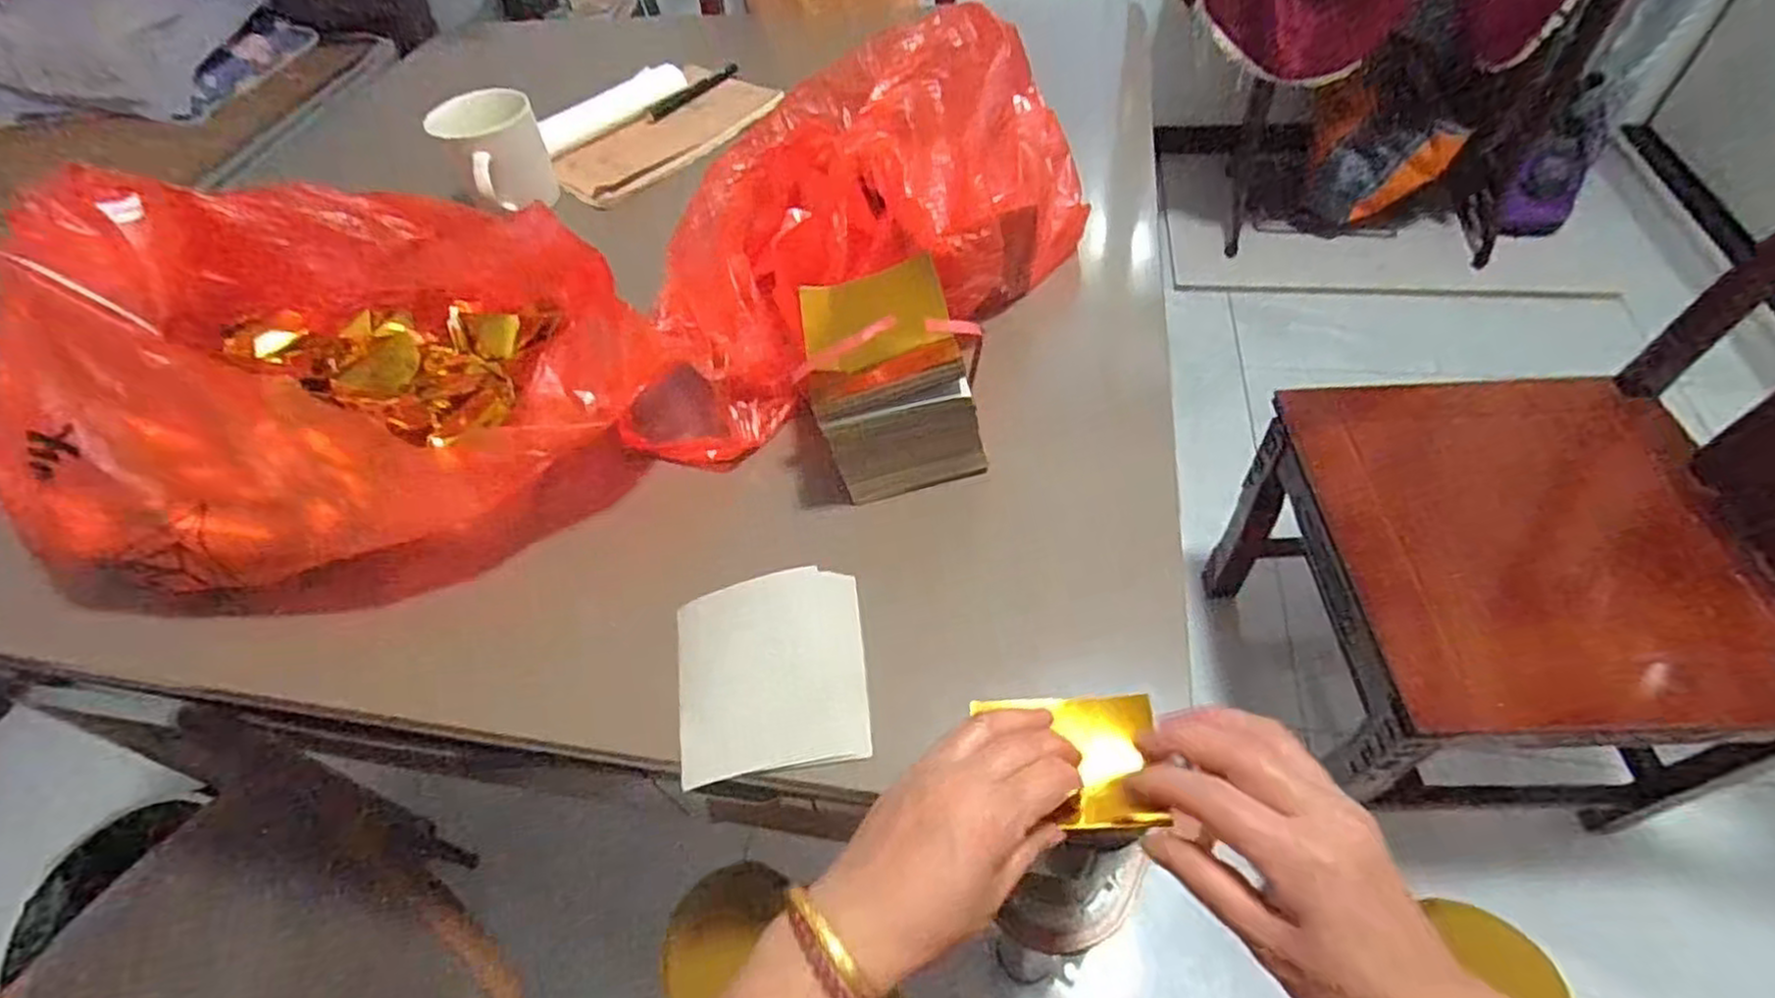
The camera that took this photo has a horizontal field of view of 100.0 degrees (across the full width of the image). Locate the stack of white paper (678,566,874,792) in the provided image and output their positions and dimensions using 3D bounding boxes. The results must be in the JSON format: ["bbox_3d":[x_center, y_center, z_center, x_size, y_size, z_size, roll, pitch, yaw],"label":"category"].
[{"bbox_3d":[-0.064,0.093,0.411,0.102,0.007,0.113,-9,52,-1],"label":"stack of white paper"}]

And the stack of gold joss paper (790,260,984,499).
[{"bbox_3d":[0.004,-0.070,0.456,0.104,0.105,0.083,-8,52,0],"label":"stack of gold joss paper"}]

